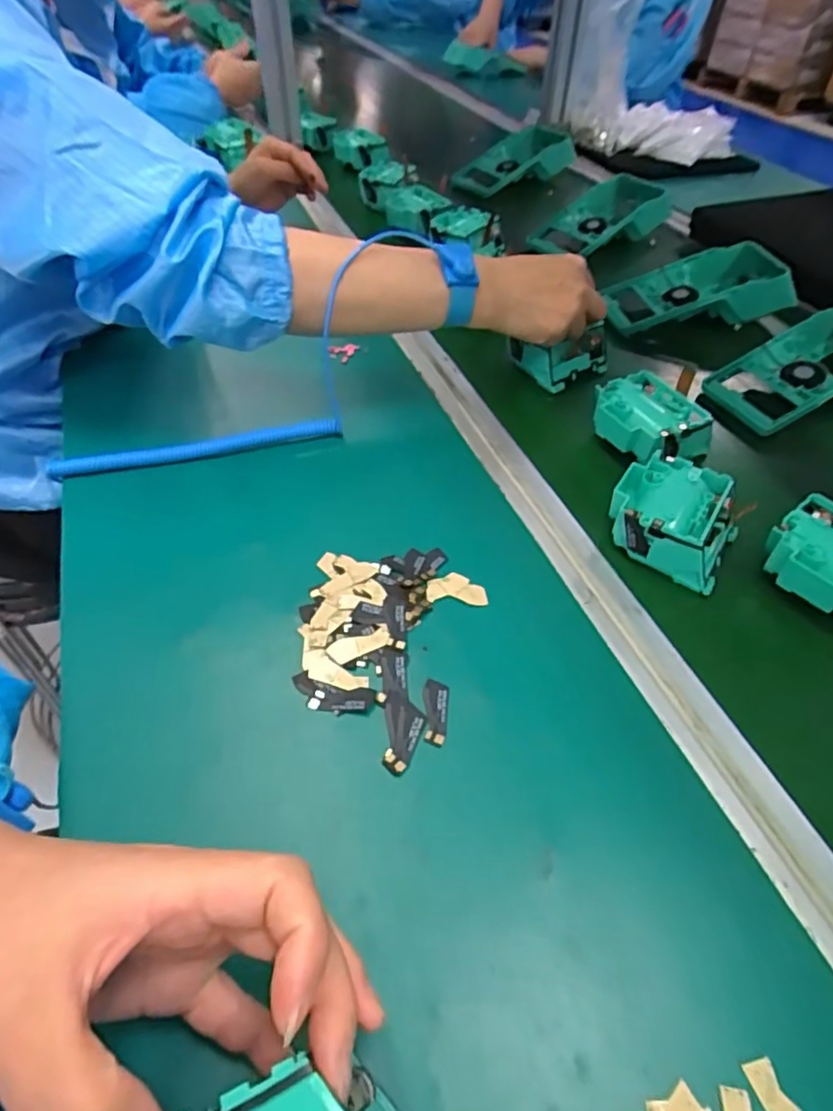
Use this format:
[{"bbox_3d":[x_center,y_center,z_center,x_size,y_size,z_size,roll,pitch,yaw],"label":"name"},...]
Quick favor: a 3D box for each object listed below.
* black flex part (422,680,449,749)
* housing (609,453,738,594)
[{"bbox_3d":[0.010,0.083,0.328,0.014,0.004,0.036,6,48,3],"label":"black flex part"},{"bbox_3d":[0.171,-0.026,0.408,0.078,0.036,0.075,27,53,21],"label":"housing"}]

